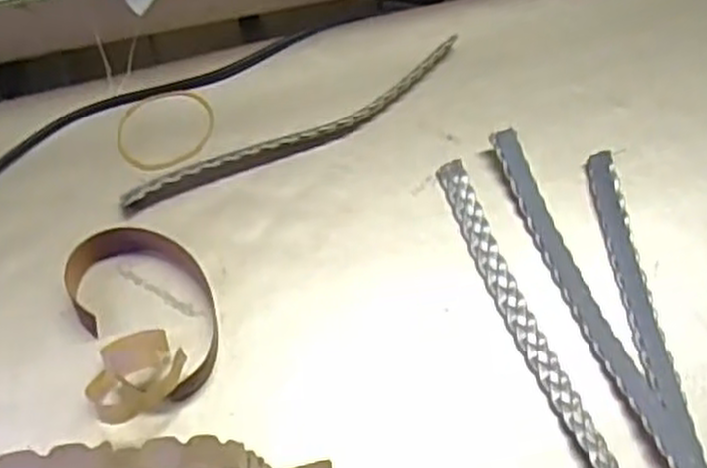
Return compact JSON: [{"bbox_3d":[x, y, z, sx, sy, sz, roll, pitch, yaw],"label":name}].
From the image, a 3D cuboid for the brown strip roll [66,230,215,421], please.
[{"bbox_3d":[-0.085,0.034,0.327,0.055,0.027,0.084,-15,65,-12],"label":"brown strip roll"}]

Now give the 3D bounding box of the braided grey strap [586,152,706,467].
[{"bbox_3d":[0.131,0.047,0.344,0.014,0.008,0.189,-5,63,-7],"label":"braided grey strap"}]

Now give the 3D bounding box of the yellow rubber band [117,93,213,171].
[{"bbox_3d":[-0.091,-0.051,0.384,0.043,0.004,0.047,2,62,-3],"label":"yellow rubber band"}]

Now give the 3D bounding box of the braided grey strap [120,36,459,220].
[{"bbox_3d":[-0.022,-0.051,0.386,0.184,0.010,0.019,-28,68,-17],"label":"braided grey strap"}]

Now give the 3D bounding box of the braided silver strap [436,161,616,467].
[{"bbox_3d":[0.078,0.047,0.342,0.012,0.009,0.188,-17,65,-12],"label":"braided silver strap"}]

